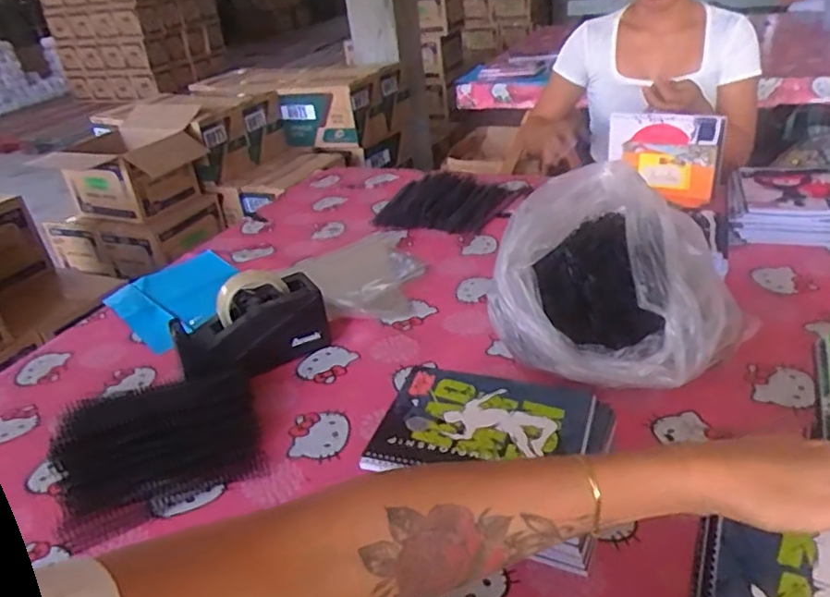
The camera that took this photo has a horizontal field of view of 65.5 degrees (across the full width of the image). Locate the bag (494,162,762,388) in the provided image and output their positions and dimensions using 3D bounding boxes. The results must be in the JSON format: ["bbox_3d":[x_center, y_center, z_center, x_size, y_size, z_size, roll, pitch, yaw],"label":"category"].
[{"bbox_3d":[0.236,-0.004,0.751,0.233,0.198,0.257,-24,34,-27],"label":"bag"}]

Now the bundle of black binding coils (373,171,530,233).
[{"bbox_3d":[0.062,-0.191,1.271,0.246,0.042,0.231,12,35,30],"label":"bundle of black binding coils"}]

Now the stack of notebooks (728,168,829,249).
[{"bbox_3d":[0.605,-0.150,1.058,0.168,0.062,0.189,6,31,22],"label":"stack of notebooks"}]

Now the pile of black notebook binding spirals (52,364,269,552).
[{"bbox_3d":[-0.293,0.164,0.737,0.220,0.057,0.194,-16,30,-15],"label":"pile of black notebook binding spirals"}]

